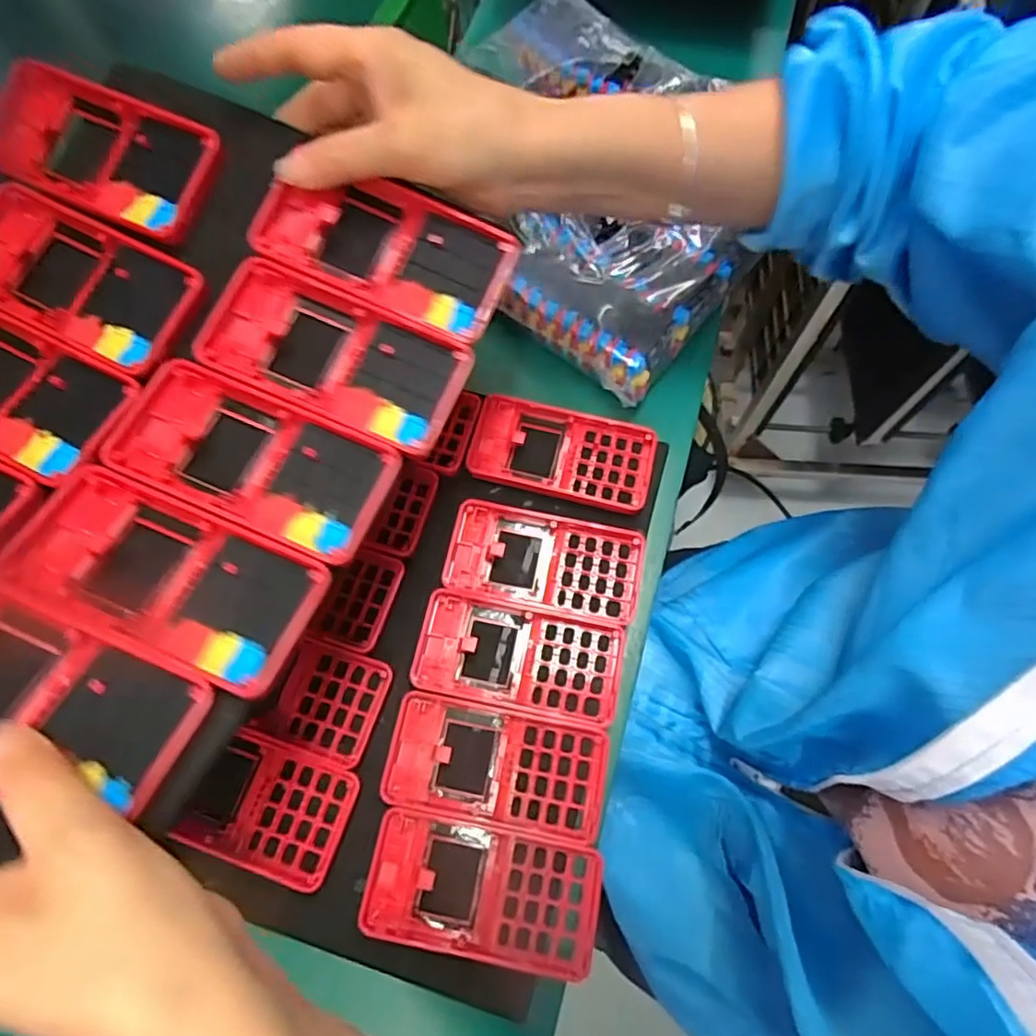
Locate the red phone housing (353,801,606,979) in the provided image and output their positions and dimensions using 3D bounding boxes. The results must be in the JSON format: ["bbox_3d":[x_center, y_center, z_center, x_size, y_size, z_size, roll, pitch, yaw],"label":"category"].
[{"bbox_3d":[-0.019,0.199,0.332,0.124,0.015,0.061,10,69,5],"label":"red phone housing"}]

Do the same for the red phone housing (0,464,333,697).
[{"bbox_3d":[-0.147,0.023,0.262,0.123,0.020,0.060,21,71,9],"label":"red phone housing"}]

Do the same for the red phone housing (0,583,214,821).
[{"bbox_3d":[-0.185,0.067,0.233,0.124,0.014,0.061,23,60,4],"label":"red phone housing"}]

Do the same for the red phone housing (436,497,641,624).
[{"bbox_3d":[0.017,0.027,0.395,0.122,0.014,0.060,10,70,6],"label":"red phone housing"}]

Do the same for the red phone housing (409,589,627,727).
[{"bbox_3d":[0.001,0.083,0.374,0.122,0.012,0.061,10,69,6],"label":"red phone housing"}]

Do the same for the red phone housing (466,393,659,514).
[{"bbox_3d":[0.030,-0.044,0.423,0.122,0.015,0.062,12,70,6],"label":"red phone housing"}]

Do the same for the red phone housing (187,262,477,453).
[{"bbox_3d":[-0.092,-0.080,0.302,0.129,0.024,0.062,20,71,9],"label":"red phone housing"}]

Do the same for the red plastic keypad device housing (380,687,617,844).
[{"bbox_3d":[-0.012,0.141,0.354,0.123,0.012,0.061,9,69,5],"label":"red plastic keypad device housing"}]

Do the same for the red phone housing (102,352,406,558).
[{"bbox_3d":[-0.125,-0.029,0.287,0.127,0.017,0.062,20,71,9],"label":"red phone housing"}]

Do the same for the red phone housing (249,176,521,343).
[{"bbox_3d":[-0.069,-0.136,0.313,0.129,0.017,0.063,21,86,2],"label":"red phone housing"}]

